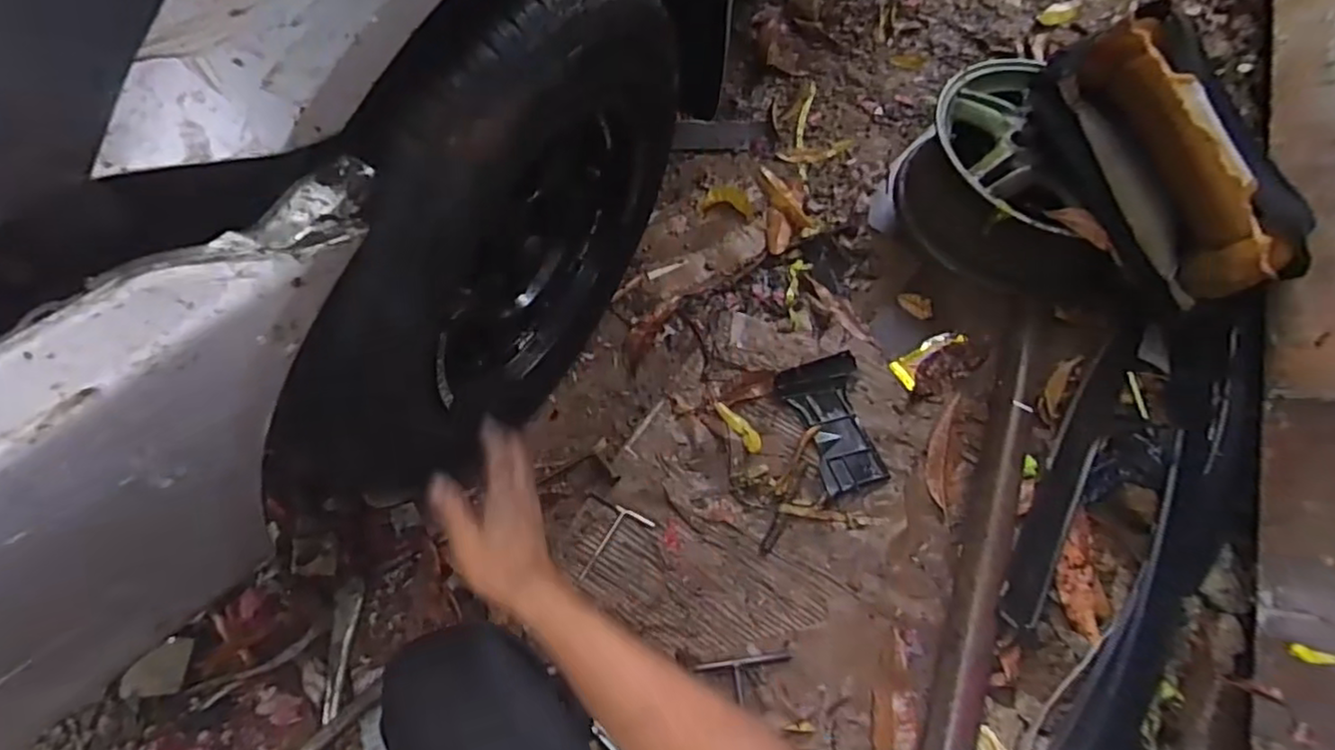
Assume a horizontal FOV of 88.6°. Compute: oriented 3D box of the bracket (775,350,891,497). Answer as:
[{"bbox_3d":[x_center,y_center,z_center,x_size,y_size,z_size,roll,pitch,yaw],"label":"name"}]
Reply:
[{"bbox_3d":[0.265,0.074,1.057,0.128,0.031,0.212,-14,62,-12],"label":"bracket"}]

